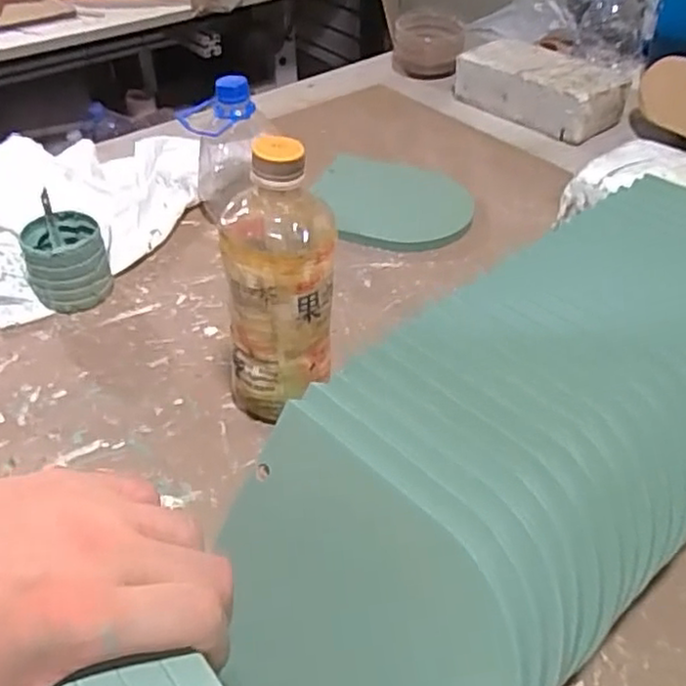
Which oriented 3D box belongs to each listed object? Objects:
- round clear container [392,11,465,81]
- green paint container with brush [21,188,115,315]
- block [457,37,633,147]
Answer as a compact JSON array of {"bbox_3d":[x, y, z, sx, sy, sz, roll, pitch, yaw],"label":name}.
[{"bbox_3d":[0.124,-0.433,0.985,0.101,0.063,0.091,8,43,10],"label":"round clear container"},{"bbox_3d":[-0.238,-0.072,0.583,0.064,0.077,0.064,-24,47,-23],"label":"green paint container with brush"},{"bbox_3d":[0.239,-0.326,0.860,0.212,0.057,0.079,30,51,30],"label":"block"}]

